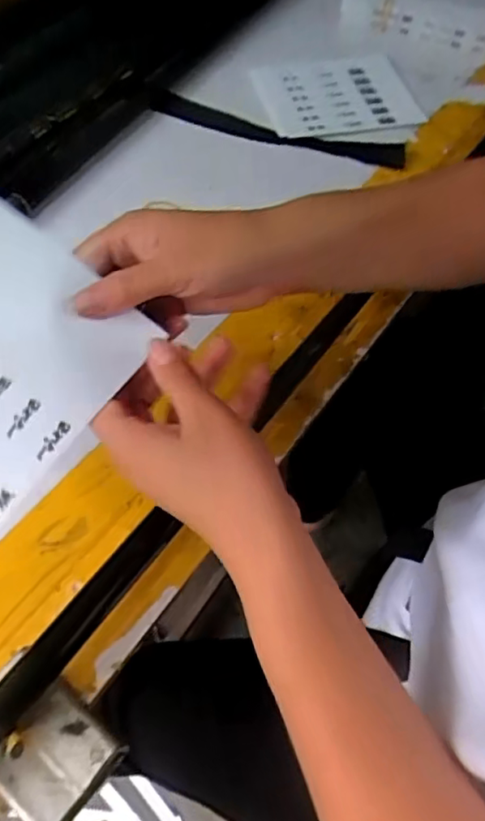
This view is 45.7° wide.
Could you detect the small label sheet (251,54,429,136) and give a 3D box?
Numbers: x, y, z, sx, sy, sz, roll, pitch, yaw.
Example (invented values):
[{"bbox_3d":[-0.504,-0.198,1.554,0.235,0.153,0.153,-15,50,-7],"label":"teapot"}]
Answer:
[{"bbox_3d":[0.108,-0.350,0.640,0.175,0.007,0.119,-14,67,-13],"label":"small label sheet"}]

